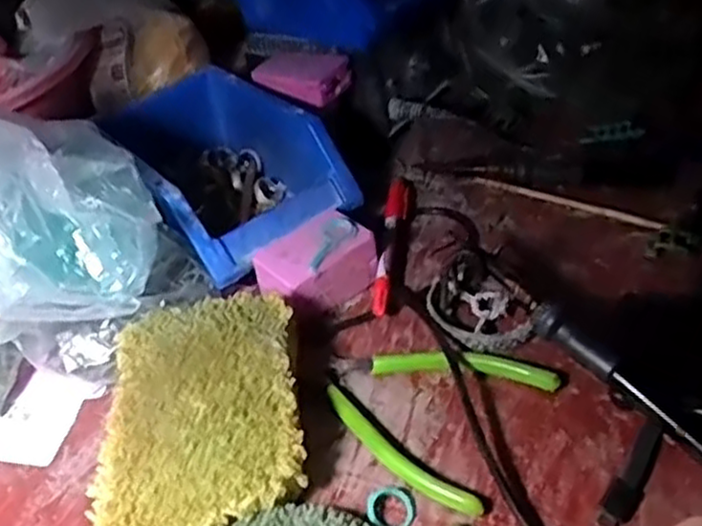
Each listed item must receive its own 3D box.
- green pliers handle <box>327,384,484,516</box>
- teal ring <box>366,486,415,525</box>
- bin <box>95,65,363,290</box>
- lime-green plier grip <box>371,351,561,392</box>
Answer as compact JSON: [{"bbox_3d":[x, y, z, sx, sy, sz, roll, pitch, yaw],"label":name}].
[{"bbox_3d":[0.023,0.096,0.370,0.101,0.013,0.016,28,51,35],"label":"green pliers handle"},{"bbox_3d":[0.019,0.117,0.350,0.022,0.007,0.022,-5,40,4],"label":"teal ring"},{"bbox_3d":[-0.094,-0.071,0.533,0.123,0.073,0.200,-26,43,-20],"label":"bin"},{"bbox_3d":[0.063,0.058,0.411,0.102,0.011,0.016,4,41,14],"label":"lime-green plier grip"}]

